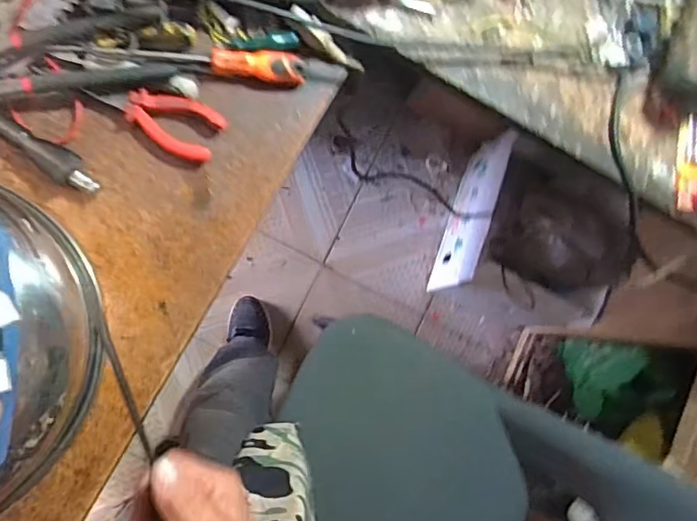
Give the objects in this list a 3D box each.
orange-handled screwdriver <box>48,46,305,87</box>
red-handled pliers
[{"bbox_3d":[-0.158,-0.193,0.499,0.227,0.031,0.028,1,88,-9],"label":"orange-handled screwdriver"},{"bbox_3d":[-0.180,-0.139,0.490,0.116,0.022,0.053,26,84,-7],"label":"red-handled pliers"}]

